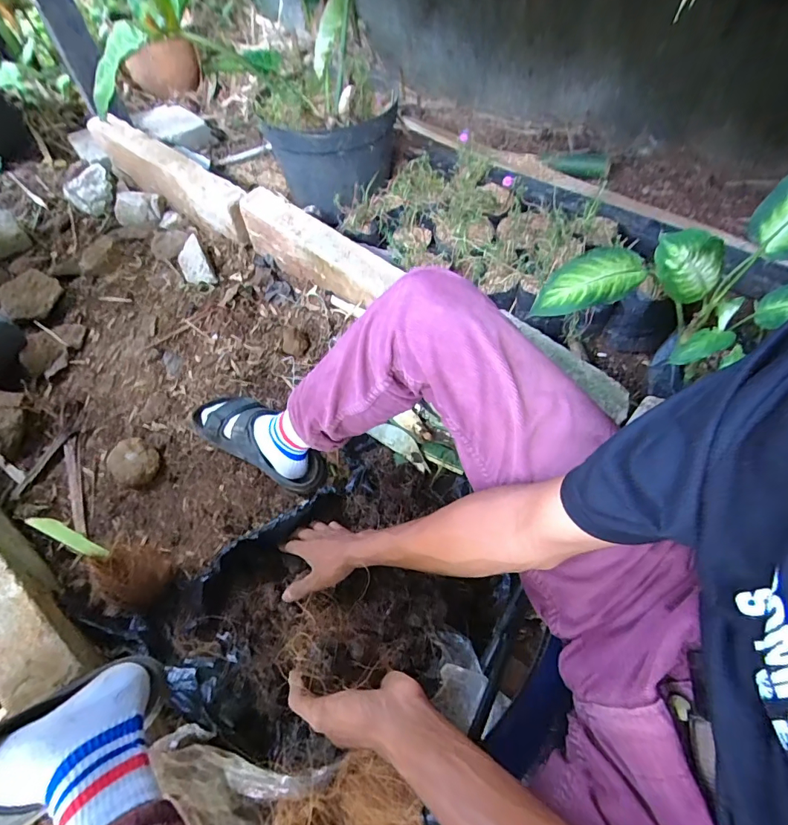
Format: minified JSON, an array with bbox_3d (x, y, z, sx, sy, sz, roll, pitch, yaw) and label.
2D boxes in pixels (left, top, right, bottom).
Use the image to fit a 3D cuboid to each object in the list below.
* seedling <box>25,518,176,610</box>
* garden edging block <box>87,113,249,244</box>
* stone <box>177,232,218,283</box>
[{"bbox_3d":[-0.446,0.214,0.660,0.116,0.215,0.093,0,51,40],"label":"seedling"},{"bbox_3d":[-0.602,-0.638,1.189,0.614,0.144,0.093,35,65,23],"label":"garden edging block"},{"bbox_3d":[-0.505,-0.382,1.111,0.075,0.072,0.133,-28,59,-14],"label":"stone"}]

